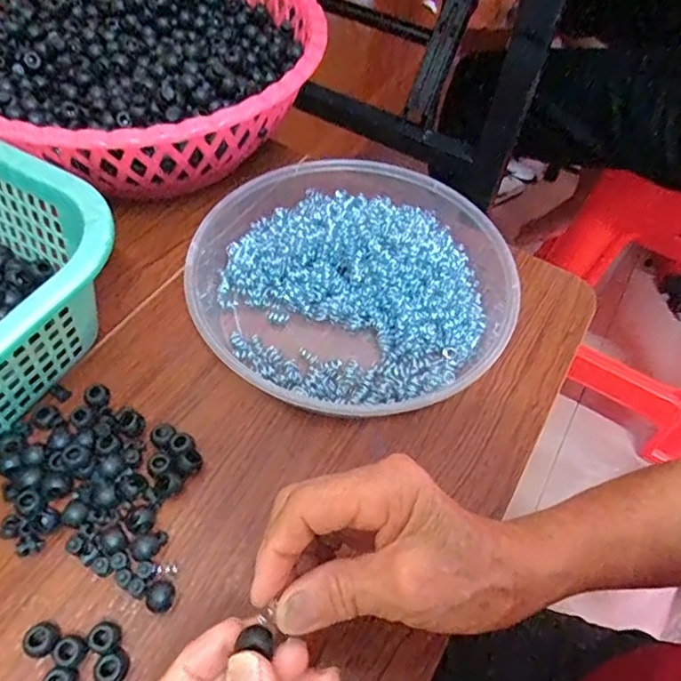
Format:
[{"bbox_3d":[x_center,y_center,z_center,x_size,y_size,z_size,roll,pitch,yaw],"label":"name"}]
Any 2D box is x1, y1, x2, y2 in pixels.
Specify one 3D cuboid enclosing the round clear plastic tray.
[{"bbox_3d":[0.004,-0.044,0.391,0.214,0.045,0.210,2,55,-3],"label":"round clear plastic tray"}]

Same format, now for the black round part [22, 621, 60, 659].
[{"bbox_3d":[-0.149,0.152,0.280,0.014,0.016,0.017,-35,65,-25],"label":"black round part"}]

